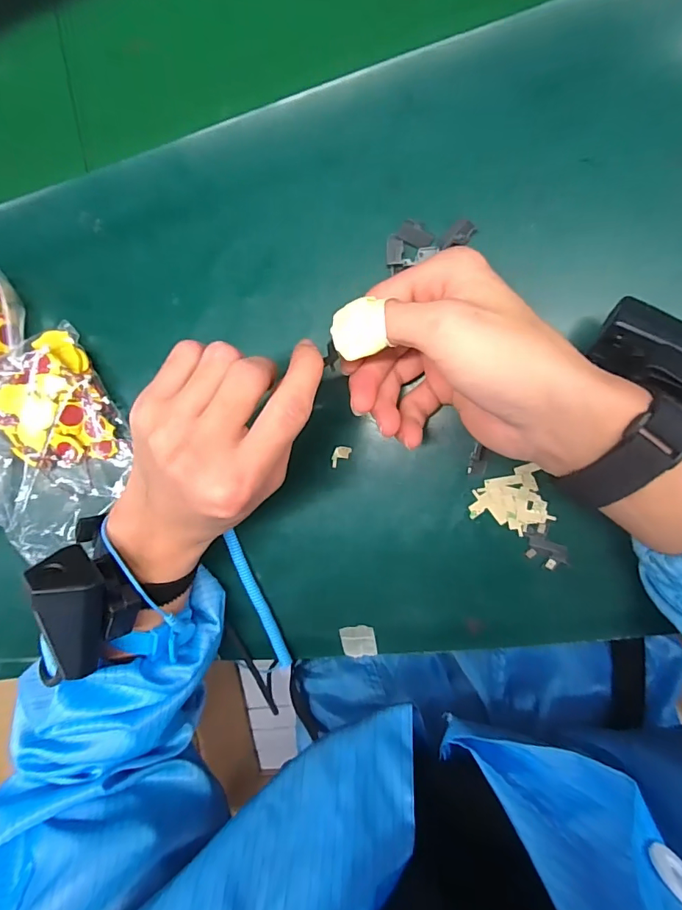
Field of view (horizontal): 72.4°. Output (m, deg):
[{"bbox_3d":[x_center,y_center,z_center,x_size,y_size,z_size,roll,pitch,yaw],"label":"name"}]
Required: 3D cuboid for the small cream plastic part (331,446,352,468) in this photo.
[{"bbox_3d":[-0.001,0.001,0.302,0.010,0.004,0.016,28,100,10],"label":"small cream plastic part"}]

